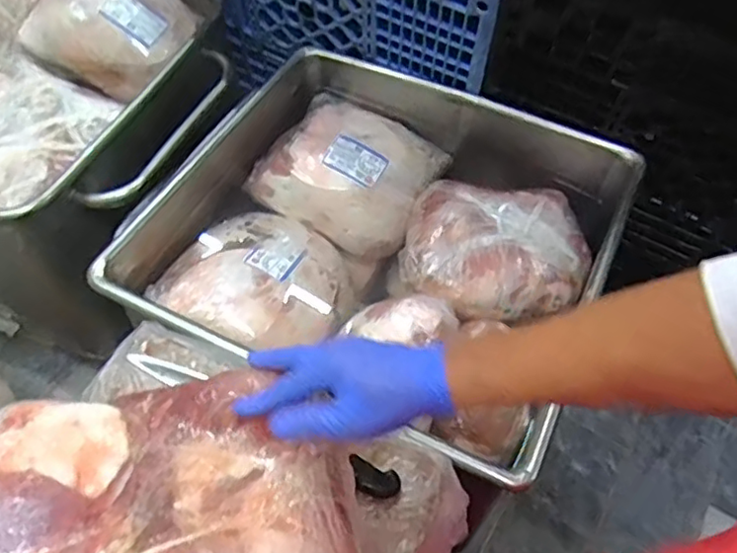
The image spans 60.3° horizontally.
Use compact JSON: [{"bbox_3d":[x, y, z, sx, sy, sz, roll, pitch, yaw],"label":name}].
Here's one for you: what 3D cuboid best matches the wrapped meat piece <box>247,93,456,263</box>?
[{"bbox_3d":[-0.038,-0.200,1.201,0.296,0.118,0.286,28,58,13],"label":"wrapped meat piece"}]

